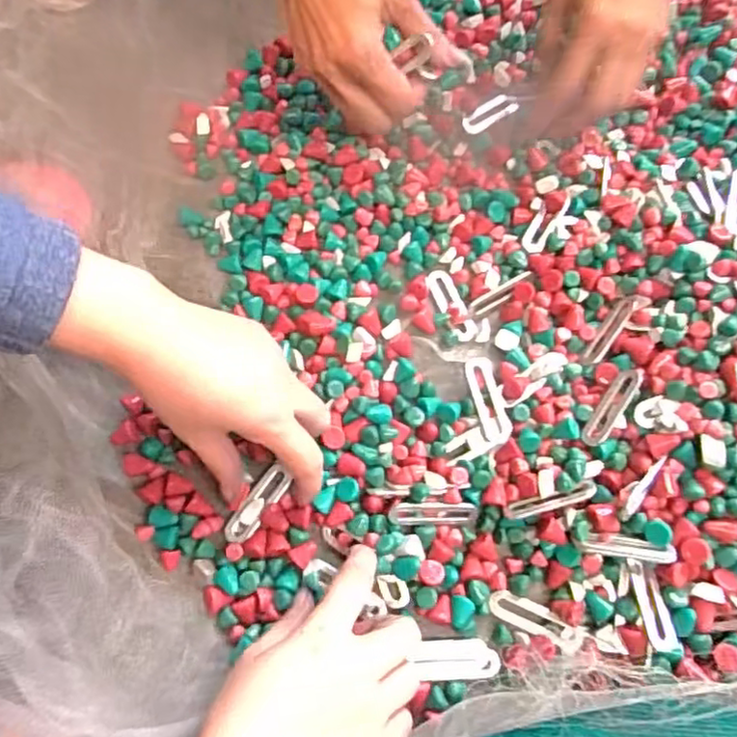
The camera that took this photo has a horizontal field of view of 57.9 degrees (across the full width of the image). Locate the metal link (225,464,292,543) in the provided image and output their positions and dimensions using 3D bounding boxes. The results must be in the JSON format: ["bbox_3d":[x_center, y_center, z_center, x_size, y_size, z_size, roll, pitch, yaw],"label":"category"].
[{"bbox_3d":[-0.067,0.082,0.402,0.017,0.004,0.051,34,74,8],"label":"metal link"}]

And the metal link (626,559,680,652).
[{"bbox_3d":[0.158,0.132,0.372,0.015,0.005,0.049,-6,56,-4],"label":"metal link"}]

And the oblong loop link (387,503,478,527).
[{"bbox_3d":[0.039,0.087,0.397,0.054,0.007,0.013,-2,72,0],"label":"oblong loop link"}]

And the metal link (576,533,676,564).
[{"bbox_3d":[0.146,0.102,0.378,0.051,0.007,0.011,4,72,18],"label":"metal link"}]

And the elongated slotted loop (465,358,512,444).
[{"bbox_3d":[0.076,0.020,0.422,0.018,0.005,0.055,-13,72,-4],"label":"elongated slotted loop"}]

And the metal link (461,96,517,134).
[{"bbox_3d":[0.089,-0.189,0.495,0.042,0.004,0.018,-32,77,-11],"label":"metal link"}]

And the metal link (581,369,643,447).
[{"bbox_3d":[0.148,0.023,0.406,0.017,0.005,0.056,27,73,39],"label":"metal link"}]

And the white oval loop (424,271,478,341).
[{"bbox_3d":[0.056,-0.043,0.452,0.021,0.007,0.054,-27,76,-10],"label":"white oval loop"}]

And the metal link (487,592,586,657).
[{"bbox_3d":[0.097,0.145,0.385,0.053,0.004,0.018,23,73,18],"label":"metal link"}]

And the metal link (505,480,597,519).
[{"bbox_3d":[0.108,0.078,0.393,0.054,0.008,0.010,-19,74,6],"label":"metal link"}]

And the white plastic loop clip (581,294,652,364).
[{"bbox_3d":[0.157,-0.026,0.431,0.014,0.014,0.056,41,77,12],"label":"white plastic loop clip"}]

